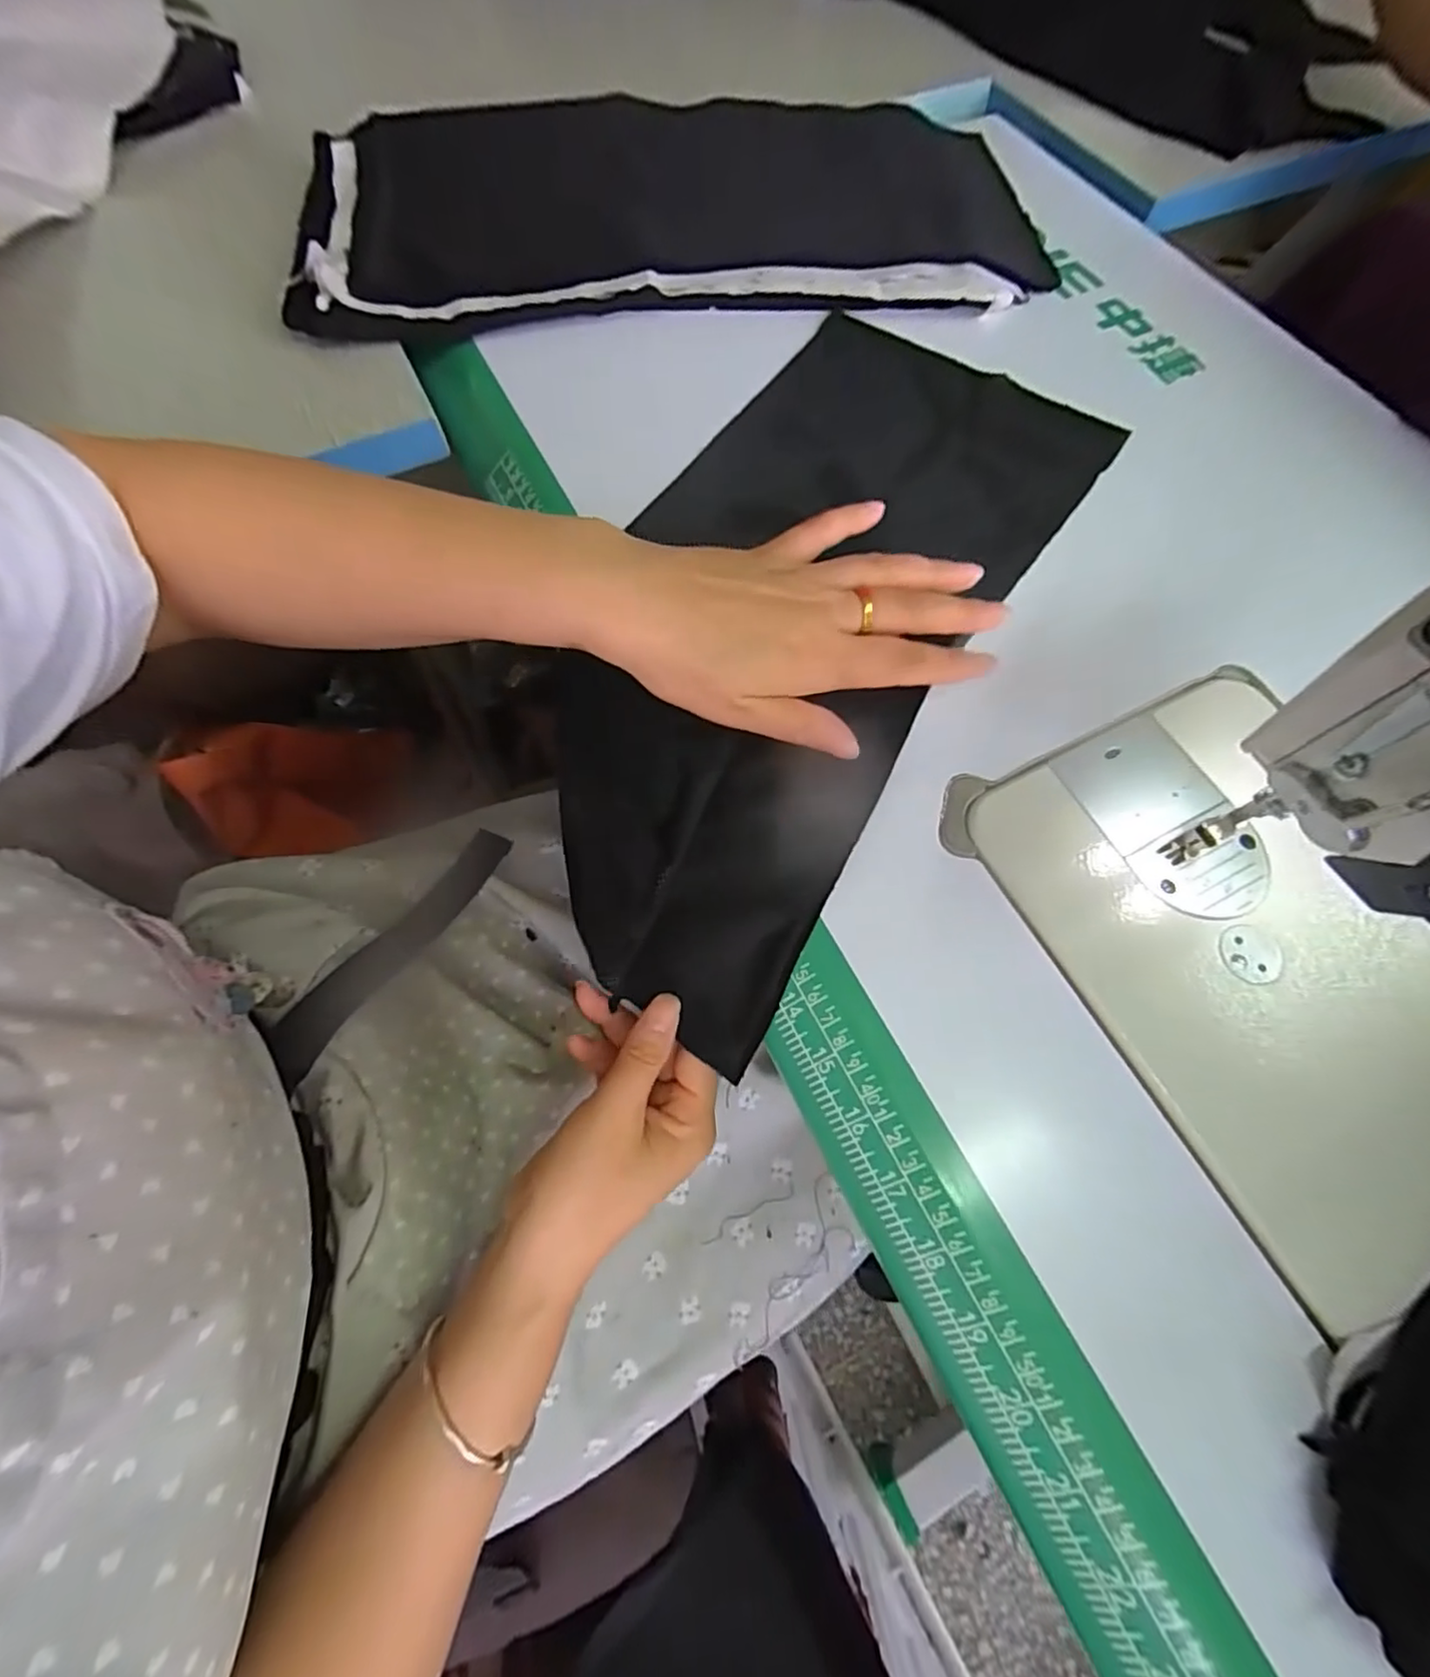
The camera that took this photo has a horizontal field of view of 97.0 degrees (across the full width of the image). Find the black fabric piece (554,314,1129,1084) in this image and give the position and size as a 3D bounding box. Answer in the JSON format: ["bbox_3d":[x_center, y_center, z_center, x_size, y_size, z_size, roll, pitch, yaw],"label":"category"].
[{"bbox_3d":[0.045,-0.136,0.348,0.207,0.039,0.451,30,76,17],"label":"black fabric piece"}]

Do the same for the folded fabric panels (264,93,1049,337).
[{"bbox_3d":[-0.025,-0.427,0.425,0.491,0.037,0.212,-6,68,-3],"label":"folded fabric panels"}]

